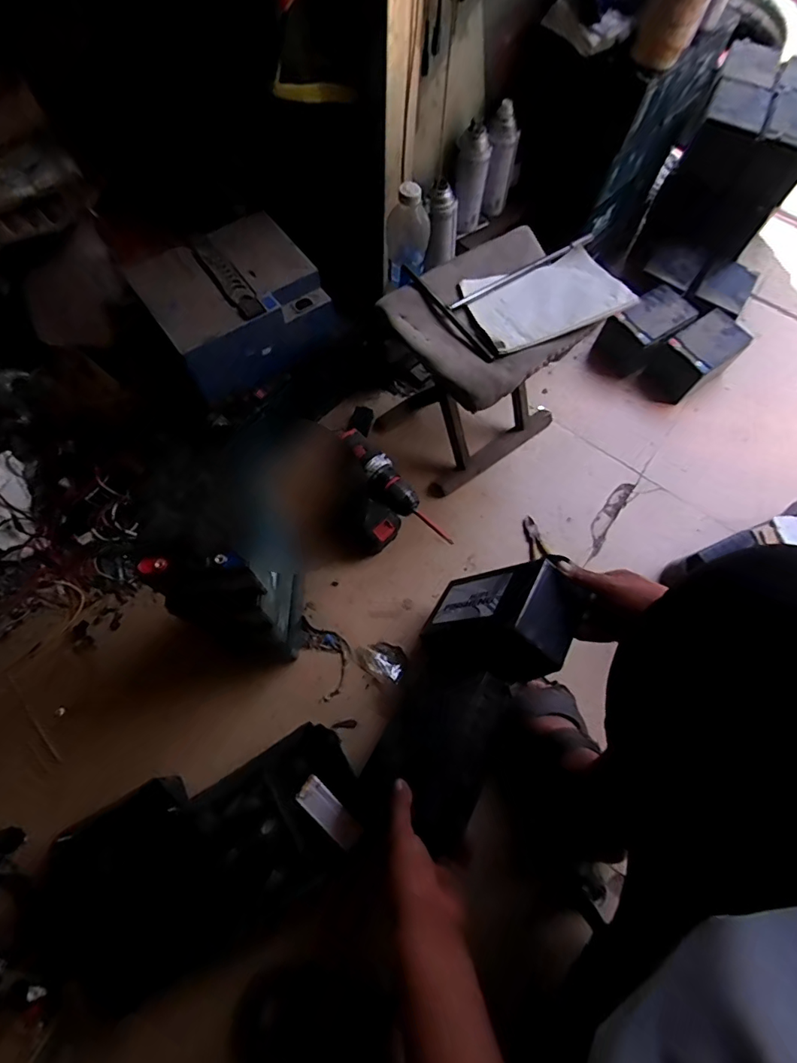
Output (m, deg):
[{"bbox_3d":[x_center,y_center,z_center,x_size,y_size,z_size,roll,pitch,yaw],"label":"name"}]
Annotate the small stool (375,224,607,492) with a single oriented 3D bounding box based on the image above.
[{"bbox_3d":[0.136,-0.261,0.824,0.279,0.290,0.216,-34,73,-15],"label":"small stool"}]

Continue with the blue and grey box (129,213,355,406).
[{"bbox_3d":[-0.238,-0.325,0.722,0.224,0.114,0.171,-36,75,-15],"label":"blue and grey box"}]

